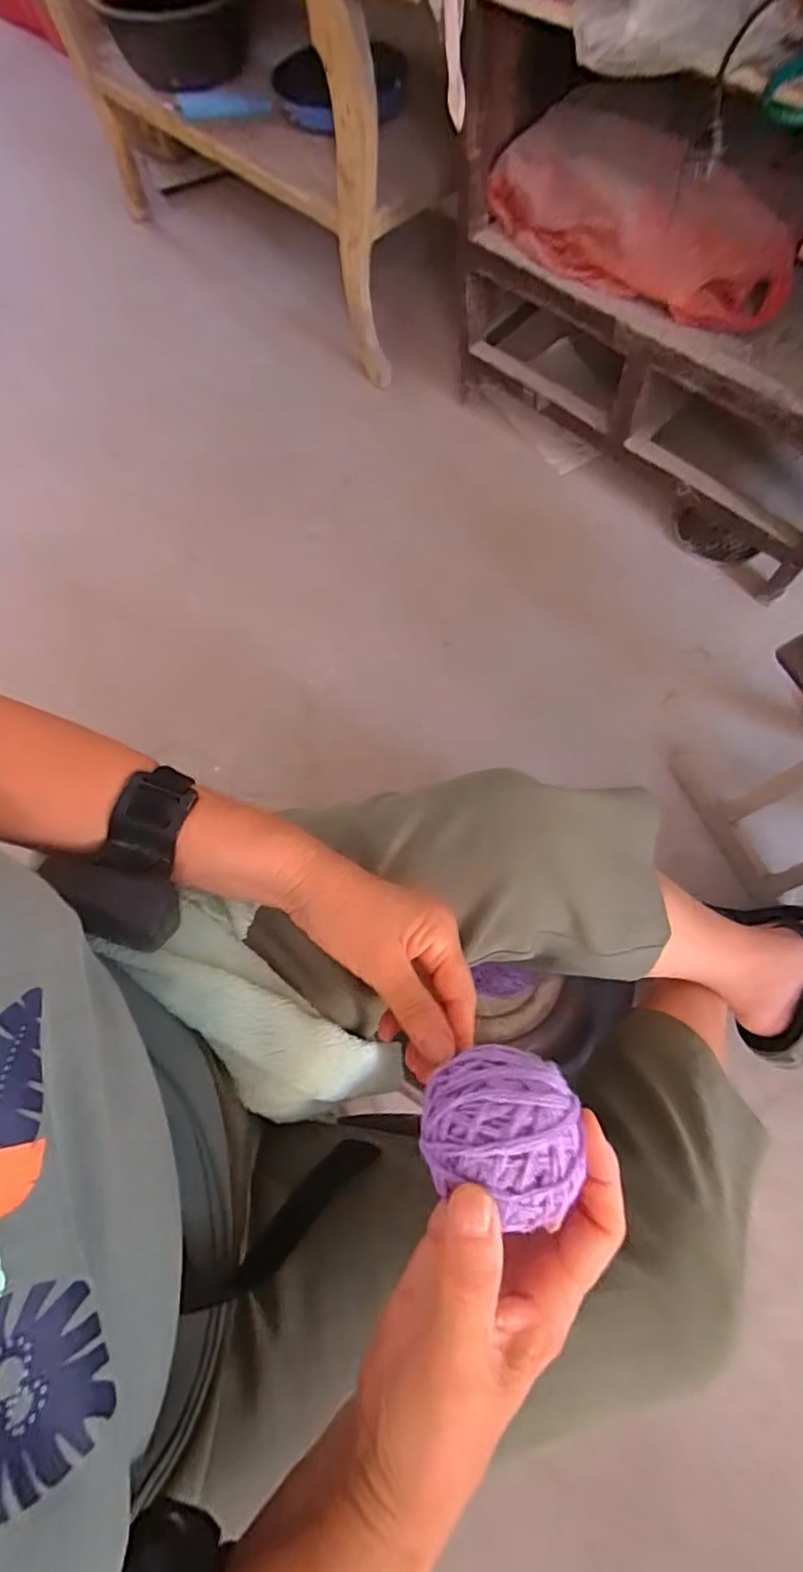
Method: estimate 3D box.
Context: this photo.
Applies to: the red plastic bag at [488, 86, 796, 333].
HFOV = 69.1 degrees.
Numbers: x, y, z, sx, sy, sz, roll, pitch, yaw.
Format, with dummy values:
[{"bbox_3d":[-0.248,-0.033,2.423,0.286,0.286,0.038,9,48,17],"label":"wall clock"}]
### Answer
[{"bbox_3d":[0.294,-0.706,0.707,0.139,0.122,0.394,-44,73,-10],"label":"red plastic bag"}]

